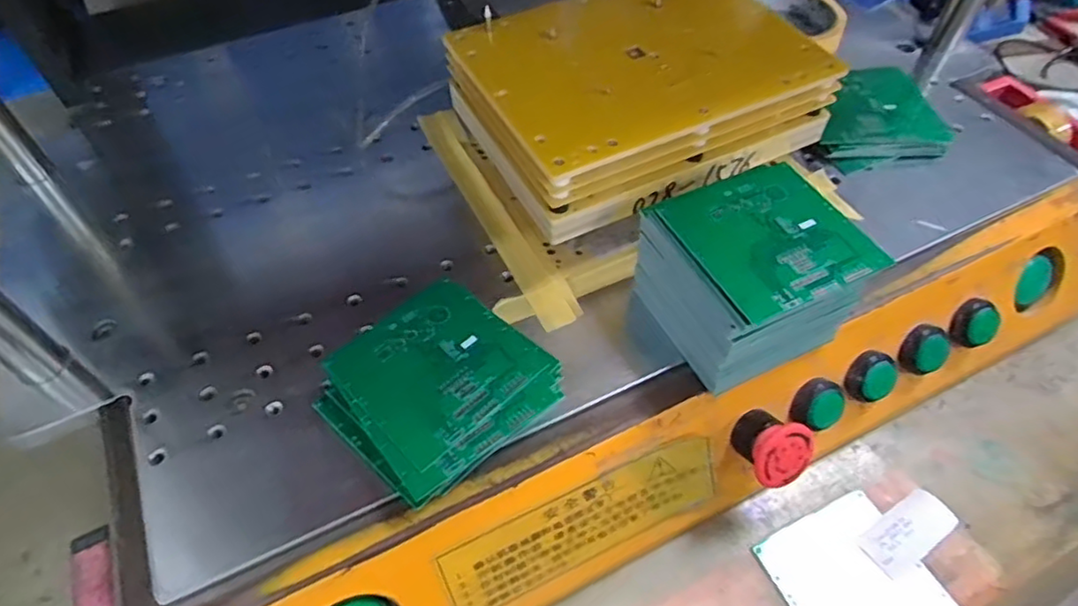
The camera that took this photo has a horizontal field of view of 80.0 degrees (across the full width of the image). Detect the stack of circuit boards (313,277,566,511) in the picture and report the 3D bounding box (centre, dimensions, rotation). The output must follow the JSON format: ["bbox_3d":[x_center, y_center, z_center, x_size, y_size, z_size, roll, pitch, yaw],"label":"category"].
[{"bbox_3d":[-0.052,0.046,0.334,0.097,0.028,0.097,36,62,24],"label":"stack of circuit boards"}]

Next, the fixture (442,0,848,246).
[{"bbox_3d":[0.056,-0.137,0.403,0.203,0.053,0.150,-24,57,-16],"label":"fixture"}]

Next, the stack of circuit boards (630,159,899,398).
[{"bbox_3d":[0.113,-0.010,0.342,0.090,0.073,0.095,-21,57,-15],"label":"stack of circuit boards"}]

